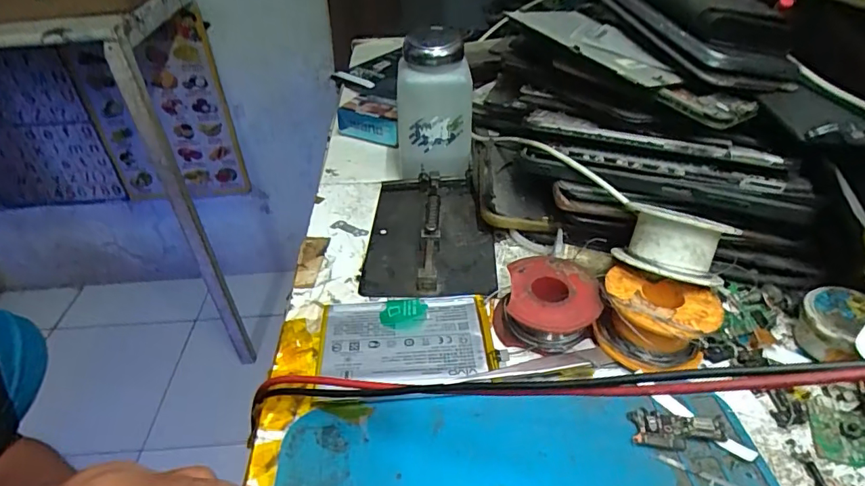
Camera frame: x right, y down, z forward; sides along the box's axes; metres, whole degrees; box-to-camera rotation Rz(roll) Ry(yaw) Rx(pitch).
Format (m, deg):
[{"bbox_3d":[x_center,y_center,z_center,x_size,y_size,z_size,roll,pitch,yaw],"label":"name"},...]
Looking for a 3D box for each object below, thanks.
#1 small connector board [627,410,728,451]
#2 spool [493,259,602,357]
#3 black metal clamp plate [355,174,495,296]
[{"bbox_3d":[0.105,0.080,0.215,0.039,0.004,0.017,3,39,5],"label":"small connector board"},{"bbox_3d":[0.059,0.031,0.258,0.048,0.023,0.047,-1,39,1],"label":"spool"},{"bbox_3d":[-0.001,-0.009,0.323,0.077,0.014,0.117,1,39,3],"label":"black metal clamp plate"}]

